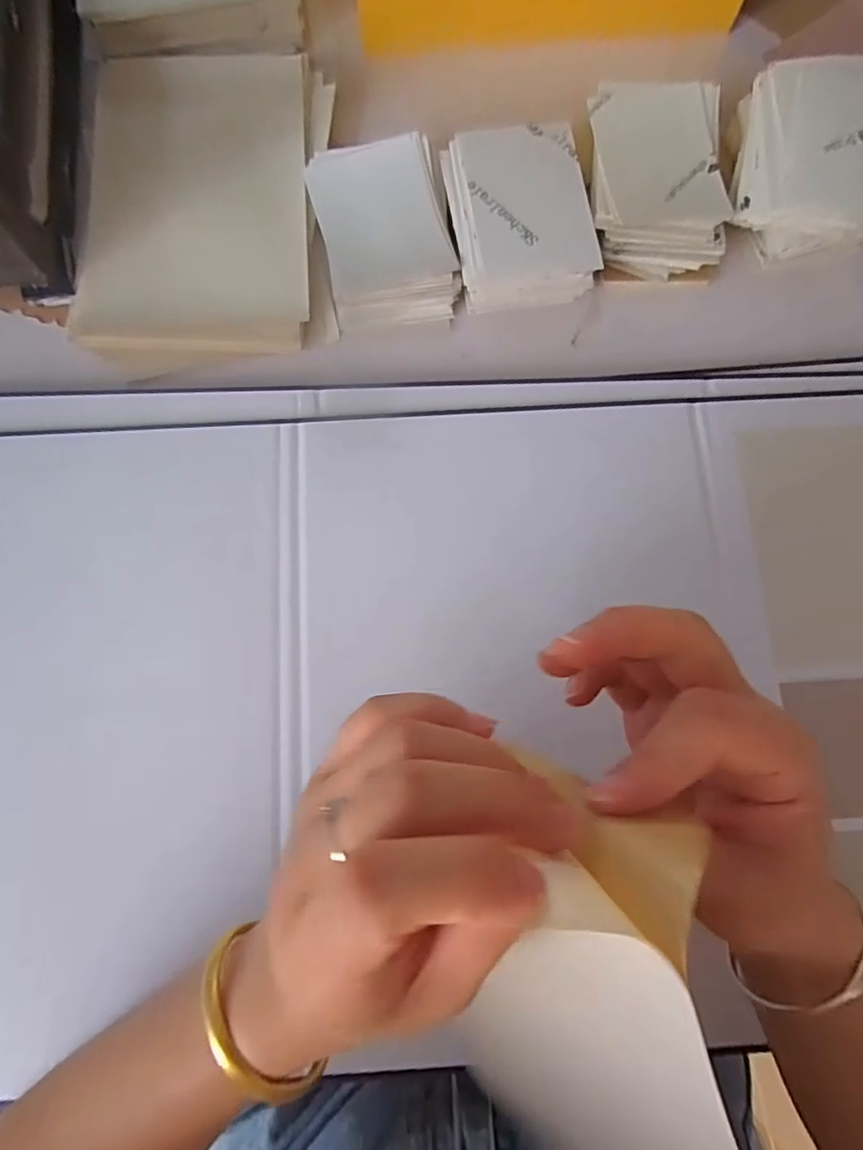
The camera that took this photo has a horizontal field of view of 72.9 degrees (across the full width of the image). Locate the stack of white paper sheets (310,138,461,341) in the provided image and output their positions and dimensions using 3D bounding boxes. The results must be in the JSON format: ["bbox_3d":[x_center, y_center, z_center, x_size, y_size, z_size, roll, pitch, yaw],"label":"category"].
[{"bbox_3d":[-0.033,-0.242,0.419,0.088,0.036,0.120,-12,80,-3],"label":"stack of white paper sheets"}]

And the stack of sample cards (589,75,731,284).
[{"bbox_3d":[0.157,-0.278,0.424,0.089,0.057,0.122,0,79,-1],"label":"stack of sample cards"}]

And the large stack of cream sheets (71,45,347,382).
[{"bbox_3d":[-0.168,-0.276,0.442,0.182,0.022,0.248,-3,79,-1],"label":"large stack of cream sheets"}]

